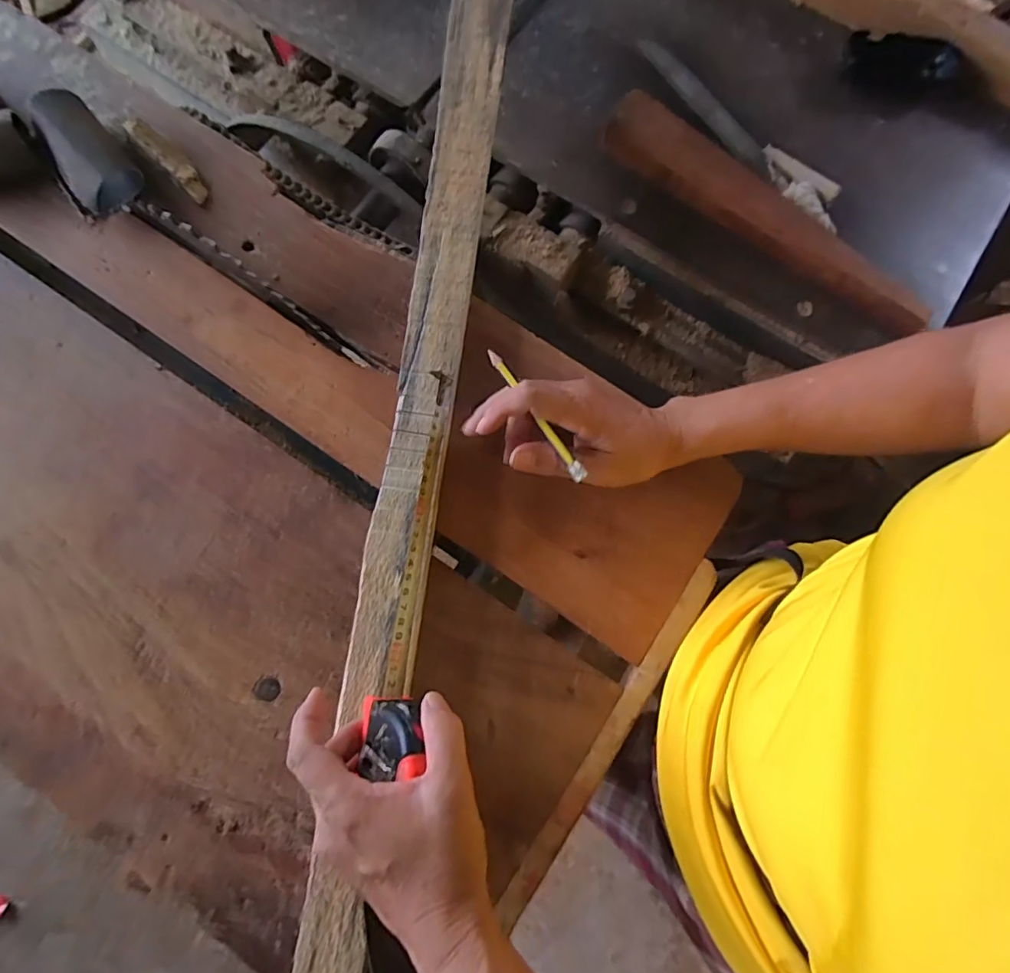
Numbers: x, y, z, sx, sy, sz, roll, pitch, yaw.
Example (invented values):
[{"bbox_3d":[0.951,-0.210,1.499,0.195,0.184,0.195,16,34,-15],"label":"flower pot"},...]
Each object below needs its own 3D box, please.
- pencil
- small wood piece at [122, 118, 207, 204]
[{"bbox_3d":[0.020,-0.049,0.352,0.007,0.007,0.104,-34,82,-8],"label":"pencil"},{"bbox_3d":[-0.288,-0.280,0.460,0.088,0.008,0.019,45,80,-4],"label":"small wood piece"}]

